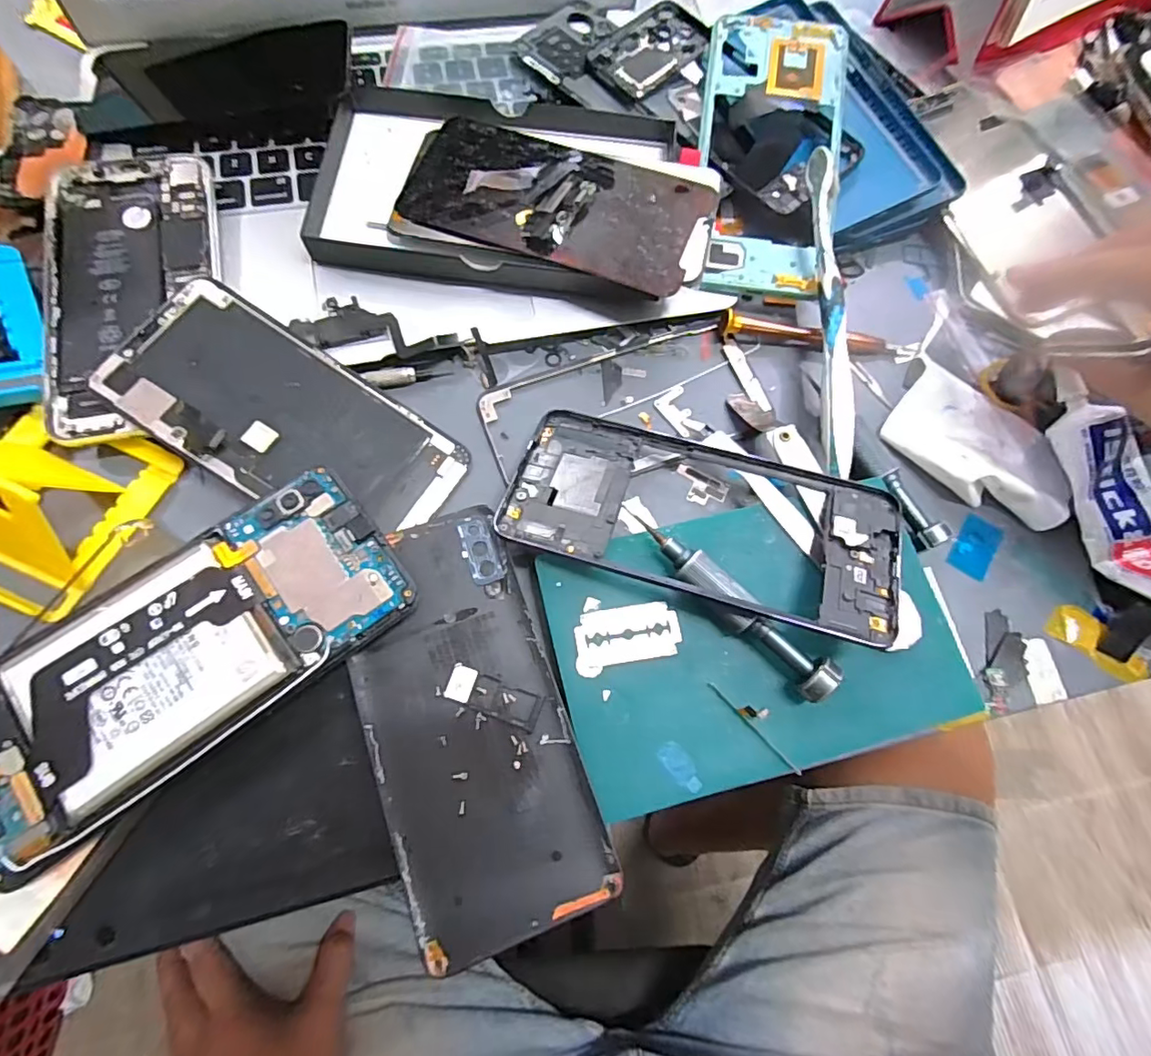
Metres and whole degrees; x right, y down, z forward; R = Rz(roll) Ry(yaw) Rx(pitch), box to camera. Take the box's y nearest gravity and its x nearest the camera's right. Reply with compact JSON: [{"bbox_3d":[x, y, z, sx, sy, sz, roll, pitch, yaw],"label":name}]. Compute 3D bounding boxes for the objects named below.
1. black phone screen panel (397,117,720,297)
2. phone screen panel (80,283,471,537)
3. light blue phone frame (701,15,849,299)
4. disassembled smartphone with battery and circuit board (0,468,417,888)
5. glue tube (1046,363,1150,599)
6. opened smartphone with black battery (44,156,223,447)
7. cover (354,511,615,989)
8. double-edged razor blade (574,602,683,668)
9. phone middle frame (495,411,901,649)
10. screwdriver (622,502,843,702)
[{"bbox_3d":[-0.011,-0.165,0.273,0.147,0.010,0.068,20,75,7],"label":"black phone screen panel"},{"bbox_3d":[-0.129,-0.049,0.249,0.149,0.008,0.069,33,72,-3],"label":"phone screen panel"},{"bbox_3d":[0.105,-0.201,0.301,0.073,0.013,0.163,6,82,3],"label":"light blue phone frame"},{"bbox_3d":[-0.142,0.046,0.201,0.156,0.006,0.072,-36,79,-15],"label":"disassembled smartphone with battery and circuit board"},{"bbox_3d":[0.259,-0.014,0.258,0.039,0.030,0.116,-16,73,-7],"label":"glue tube"},{"bbox_3d":[-0.208,-0.113,0.257,0.075,0.008,0.145,-12,72,-5],"label":"opened smartphone with black battery"},{"bbox_3d":[-0.042,0.071,0.214,0.072,0.005,0.156,-18,73,-7],"label":"cover"},{"bbox_3d":[0.022,0.043,0.227,0.042,0.004,0.022,-8,72,-4],"label":"double-edged razor blade"},{"bbox_3d":[0.053,-0.006,0.239,0.163,0.006,0.074,16,60,9],"label":"phone middle frame"},{"bbox_3d":[0.060,0.028,0.227,0.102,0.015,0.016,44,76,12],"label":"screwdriver"}]

